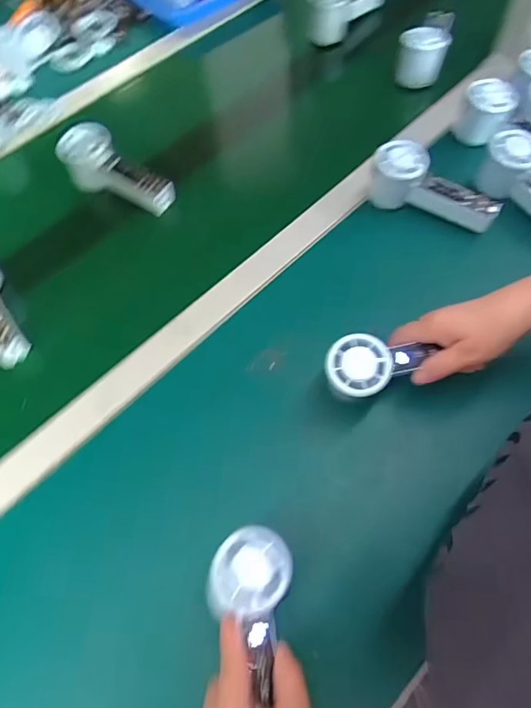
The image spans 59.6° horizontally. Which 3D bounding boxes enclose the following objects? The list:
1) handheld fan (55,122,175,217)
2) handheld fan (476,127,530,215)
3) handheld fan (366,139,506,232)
[{"bbox_3d":[-0.195,-0.243,0.612,0.165,0.070,0.055,23,65,13],"label":"handheld fan"},{"bbox_3d":[0.331,-0.204,0.568,0.074,0.053,0.167,-31,78,-14],"label":"handheld fan"},{"bbox_3d":[0.203,-0.198,0.576,0.159,0.067,0.054,28,65,2],"label":"handheld fan"}]

